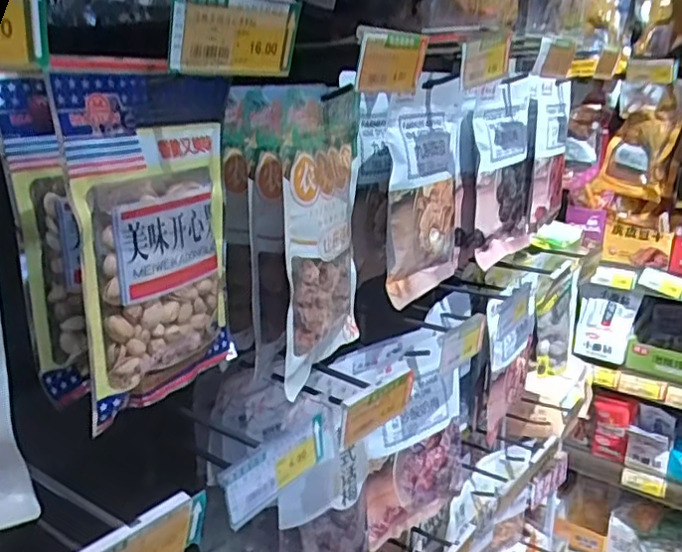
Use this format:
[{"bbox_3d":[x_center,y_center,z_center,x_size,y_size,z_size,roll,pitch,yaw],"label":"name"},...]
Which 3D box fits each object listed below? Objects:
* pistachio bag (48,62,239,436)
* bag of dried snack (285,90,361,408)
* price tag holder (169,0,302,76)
[{"bbox_3d":[-0.120,-0.026,0.425,0.032,0.217,0.137,6,19,18],"label":"pistachio bag"},{"bbox_3d":[-0.013,-0.036,0.522,0.026,0.231,0.149,4,18,14],"label":"bag of dried snack"},{"bbox_3d":[-0.053,-0.130,0.336,0.007,0.043,0.089,28,29,32],"label":"price tag holder"}]

